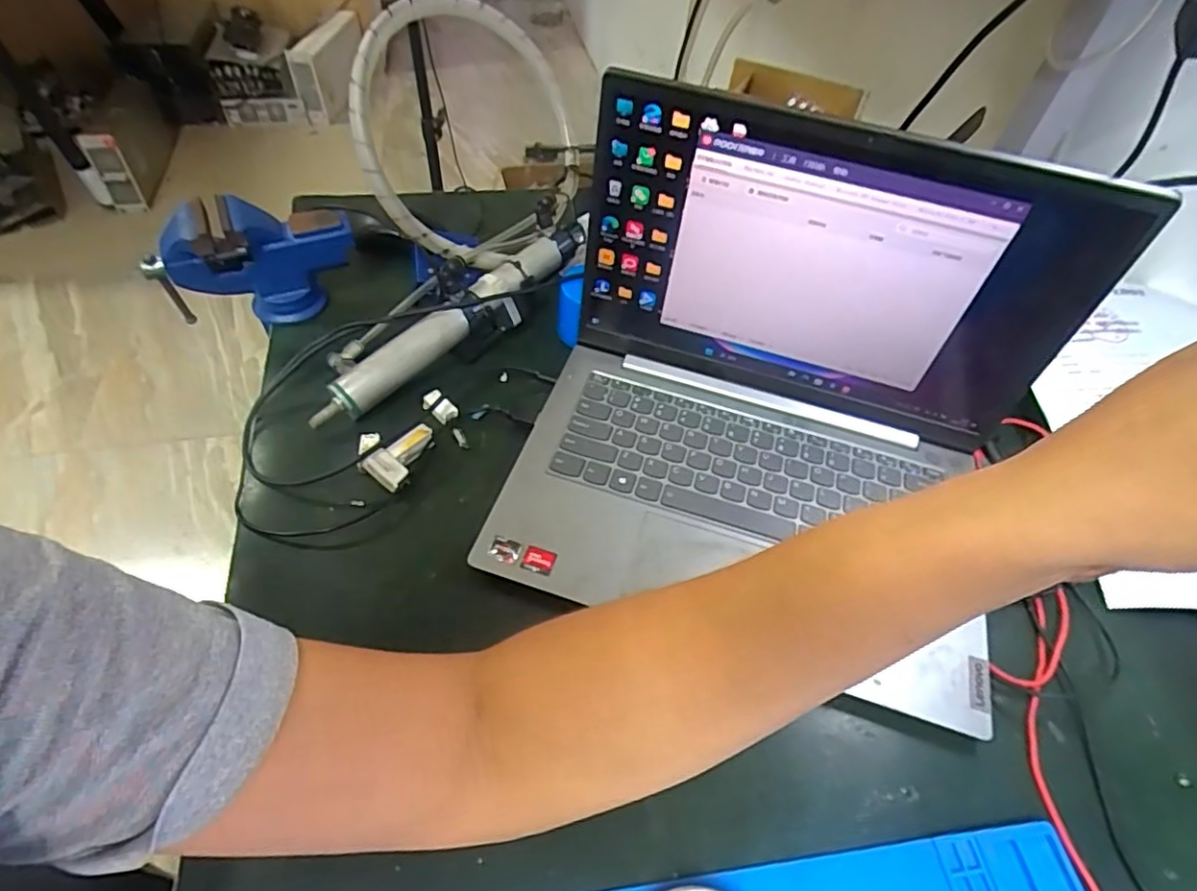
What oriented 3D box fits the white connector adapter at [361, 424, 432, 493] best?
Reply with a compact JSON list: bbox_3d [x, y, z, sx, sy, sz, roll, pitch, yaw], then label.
[{"bbox_3d":[-0.137,0.008,0.441,0.022,0.024,0.052,31,55,19],"label":"white connector adapter"}]

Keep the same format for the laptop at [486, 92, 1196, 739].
[{"bbox_3d":[0.119,-0.023,0.372,0.340,0.216,0.241,17,52,9],"label":"laptop"}]

